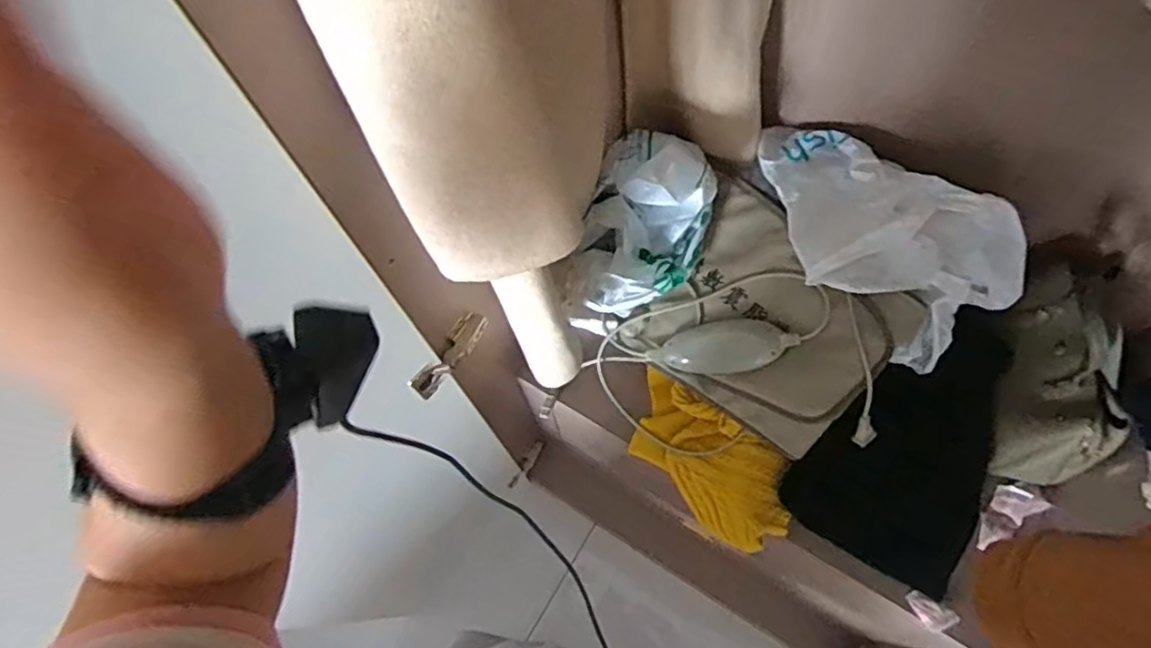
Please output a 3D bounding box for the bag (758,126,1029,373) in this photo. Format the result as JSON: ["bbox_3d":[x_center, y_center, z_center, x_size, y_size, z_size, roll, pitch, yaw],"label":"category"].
[{"bbox_3d":[0.338,-0.114,0.773,0.180,0.169,0.346,-35,69,-11],"label":"bag"}]

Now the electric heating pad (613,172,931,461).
[{"bbox_3d":[0.245,-0.006,0.815,0.289,0.044,0.262,37,103,24],"label":"electric heating pad"}]

